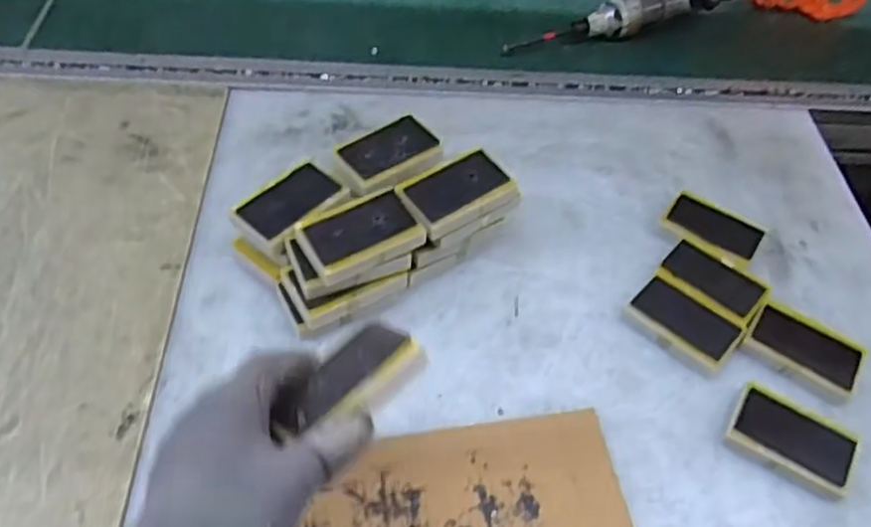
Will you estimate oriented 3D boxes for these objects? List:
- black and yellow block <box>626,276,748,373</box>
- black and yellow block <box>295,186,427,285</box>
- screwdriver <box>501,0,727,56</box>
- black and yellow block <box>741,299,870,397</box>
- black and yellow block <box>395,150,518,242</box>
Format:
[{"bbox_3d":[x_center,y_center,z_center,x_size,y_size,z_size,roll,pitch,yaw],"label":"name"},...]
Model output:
[{"bbox_3d":[0.192,0.045,0.546,0.079,0.017,0.051,36,57,22],"label":"black and yellow block"},{"bbox_3d":[-0.054,-0.021,0.505,0.080,0.018,0.049,-21,57,-21],"label":"black and yellow block"},{"bbox_3d":[0.218,-0.272,0.776,0.308,0.047,0.039,-14,54,-15],"label":"screwdriver"},{"bbox_3d":[0.280,0.065,0.535,0.080,0.015,0.043,31,56,19],"label":"black and yellow block"},{"bbox_3d":[0.016,-0.055,0.538,0.085,0.016,0.050,-26,59,-24],"label":"black and yellow block"}]

